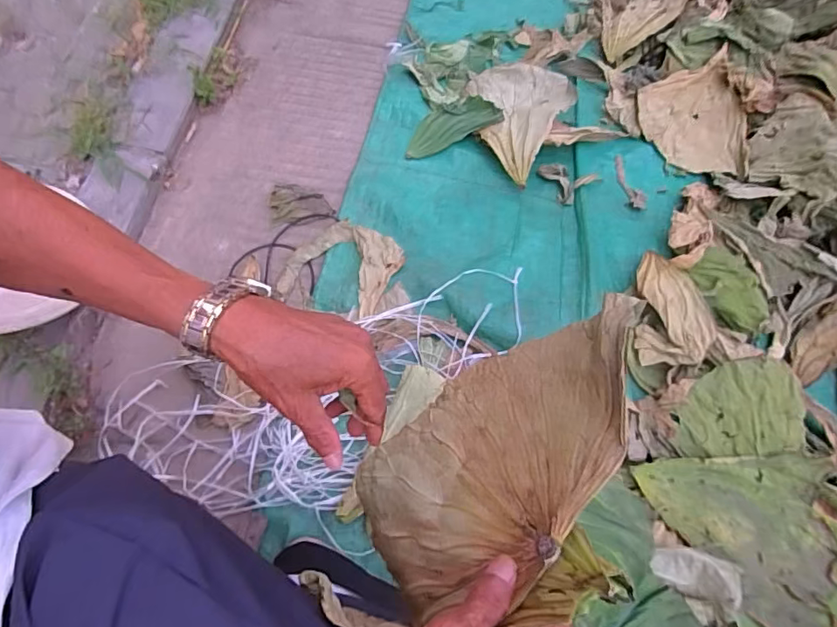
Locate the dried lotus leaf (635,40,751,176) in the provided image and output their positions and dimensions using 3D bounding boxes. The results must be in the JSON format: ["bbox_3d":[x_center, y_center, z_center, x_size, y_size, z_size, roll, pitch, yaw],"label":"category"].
[{"bbox_3d":[0.527,-0.363,0.987,0.173,0.027,0.212,-16,92,6],"label":"dried lotus leaf"}]

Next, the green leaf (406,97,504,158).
[{"bbox_3d":[0.058,-0.355,0.972,0.183,0.016,0.083,-24,67,4],"label":"green leaf"}]

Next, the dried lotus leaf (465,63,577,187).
[{"bbox_3d":[0.206,-0.370,0.977,0.191,0.048,0.277,-7,65,-5],"label":"dried lotus leaf"}]

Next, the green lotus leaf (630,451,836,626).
[{"bbox_3d":[0.430,0.292,0.658,0.266,0.063,0.214,-3,65,-3],"label":"green lotus leaf"}]

